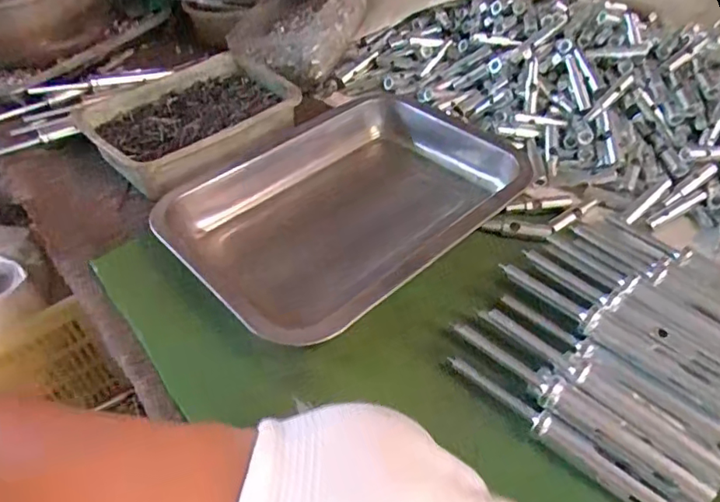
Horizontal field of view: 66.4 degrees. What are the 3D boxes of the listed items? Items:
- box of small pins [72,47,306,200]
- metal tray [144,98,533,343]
[{"bbox_3d":[-0.156,-0.122,0.509,0.168,0.039,0.145,-35,55,-27],"label":"box of small pins"},{"bbox_3d":[-0.001,-0.039,0.444,0.273,0.058,0.179,-33,54,-25],"label":"metal tray"}]

